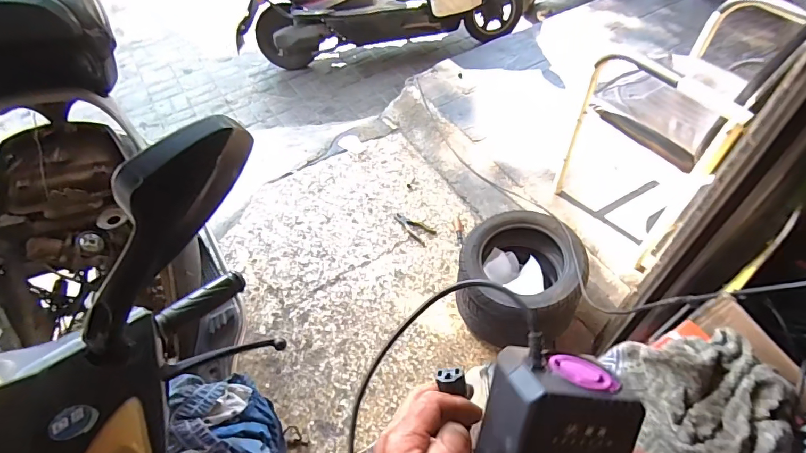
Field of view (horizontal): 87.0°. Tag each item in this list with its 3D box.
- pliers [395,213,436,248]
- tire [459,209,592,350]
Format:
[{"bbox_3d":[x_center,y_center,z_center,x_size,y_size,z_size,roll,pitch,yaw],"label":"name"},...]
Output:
[{"bbox_3d":[0.042,0.003,1.680,0.187,0.008,0.081,37,64,28],"label":"pliers"},{"bbox_3d":[0.375,0.169,1.372,0.388,0.254,0.379,-2,53,3],"label":"tire"}]

